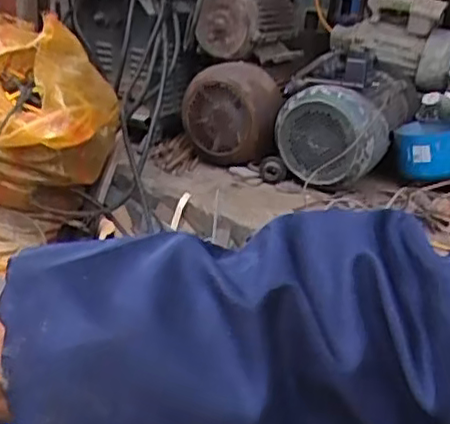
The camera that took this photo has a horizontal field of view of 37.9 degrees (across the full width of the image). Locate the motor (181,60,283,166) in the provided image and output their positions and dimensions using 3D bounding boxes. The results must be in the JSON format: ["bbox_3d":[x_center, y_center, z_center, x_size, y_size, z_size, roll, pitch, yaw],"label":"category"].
[{"bbox_3d":[0.023,-0.268,1.748,0.249,0.210,0.203,8,21,7],"label":"motor"}]

